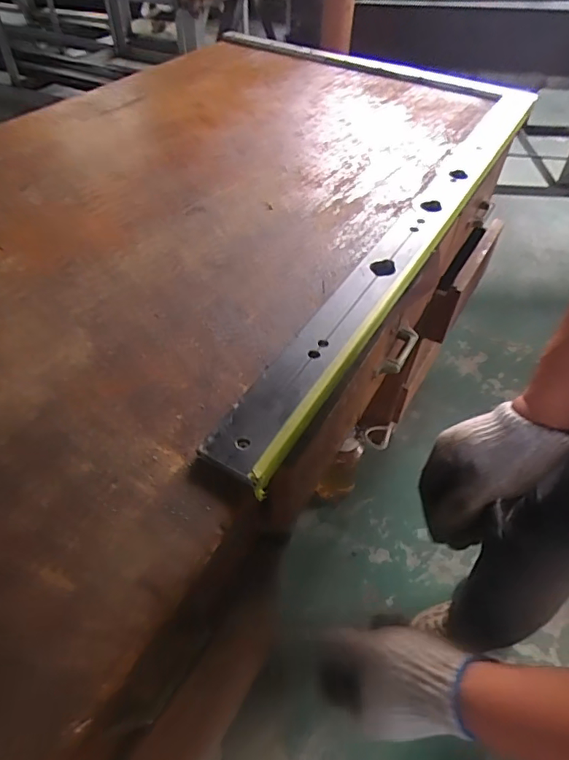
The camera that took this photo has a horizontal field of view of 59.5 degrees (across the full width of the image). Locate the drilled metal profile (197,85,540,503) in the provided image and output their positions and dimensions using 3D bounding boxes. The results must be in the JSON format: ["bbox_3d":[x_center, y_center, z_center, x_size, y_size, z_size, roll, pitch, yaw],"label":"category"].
[{"bbox_3d":[0.166,-0.194,0.572,0.064,0.014,0.825,24,51,19],"label":"drilled metal profile"}]

